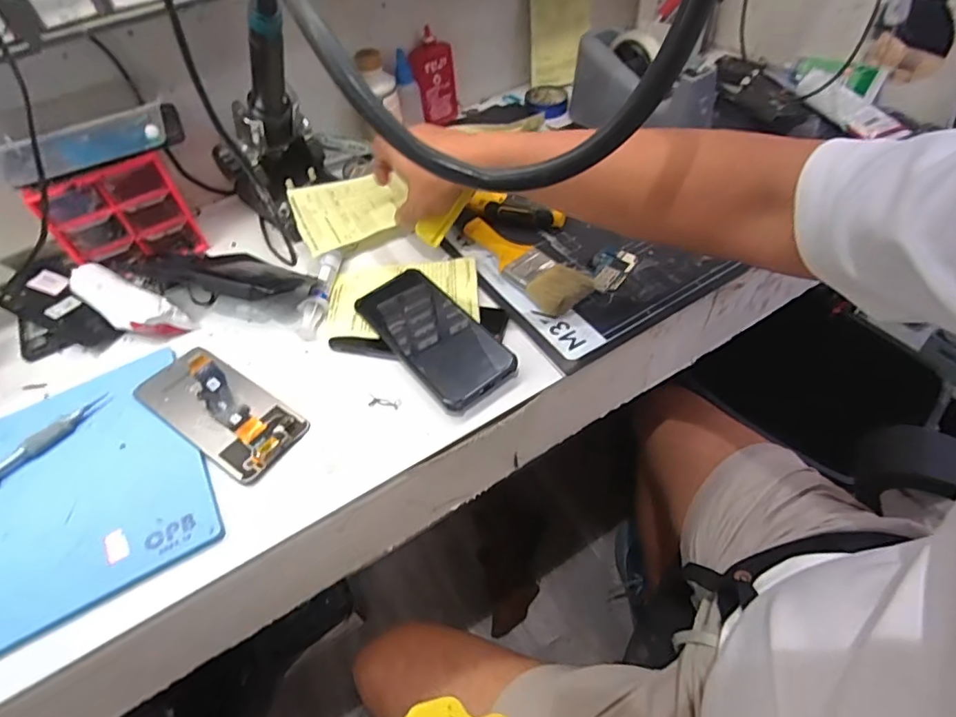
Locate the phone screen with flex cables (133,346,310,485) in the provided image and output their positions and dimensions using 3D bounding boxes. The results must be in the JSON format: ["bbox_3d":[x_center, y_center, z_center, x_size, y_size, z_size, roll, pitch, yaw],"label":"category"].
[{"bbox_3d":[-0.231,0.034,0.466,0.169,0.034,0.074,27,52,23],"label":"phone screen with flex cables"}]

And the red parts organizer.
[{"bbox_3d":[-0.388,-0.160,0.581,0.127,0.113,0.062,-28,55,-16],"label":"red parts organizer"}]

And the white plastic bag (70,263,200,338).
[{"bbox_3d":[-0.365,-0.057,0.553,0.143,0.026,0.045,21,57,20],"label":"white plastic bag"}]

